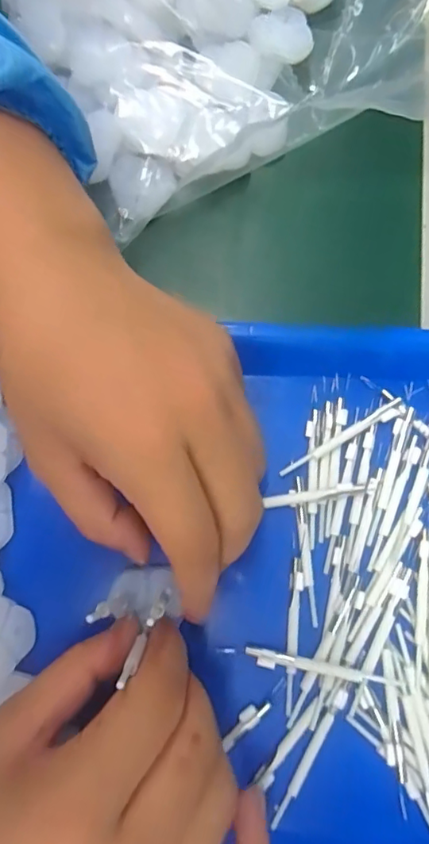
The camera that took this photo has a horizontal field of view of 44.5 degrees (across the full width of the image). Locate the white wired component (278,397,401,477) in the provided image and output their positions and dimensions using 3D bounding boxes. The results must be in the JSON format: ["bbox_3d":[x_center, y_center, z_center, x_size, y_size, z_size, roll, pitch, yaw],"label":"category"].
[{"bbox_3d":[0.063,0.007,0.261,0.069,0.007,0.005,-30,81,-7],"label":"white wired component"}]

